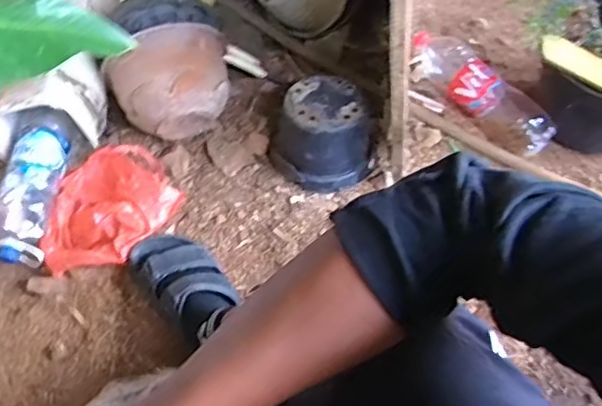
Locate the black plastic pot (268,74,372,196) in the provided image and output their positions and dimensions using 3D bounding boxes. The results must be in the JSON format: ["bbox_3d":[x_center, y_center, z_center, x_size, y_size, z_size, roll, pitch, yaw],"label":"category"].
[{"bbox_3d":[0.043,-0.114,0.964,0.156,0.126,0.149,2,52,-2],"label":"black plastic pot"}]

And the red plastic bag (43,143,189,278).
[{"bbox_3d":[-0.315,0.007,0.927,0.175,0.058,0.241,29,56,18],"label":"red plastic bag"}]

